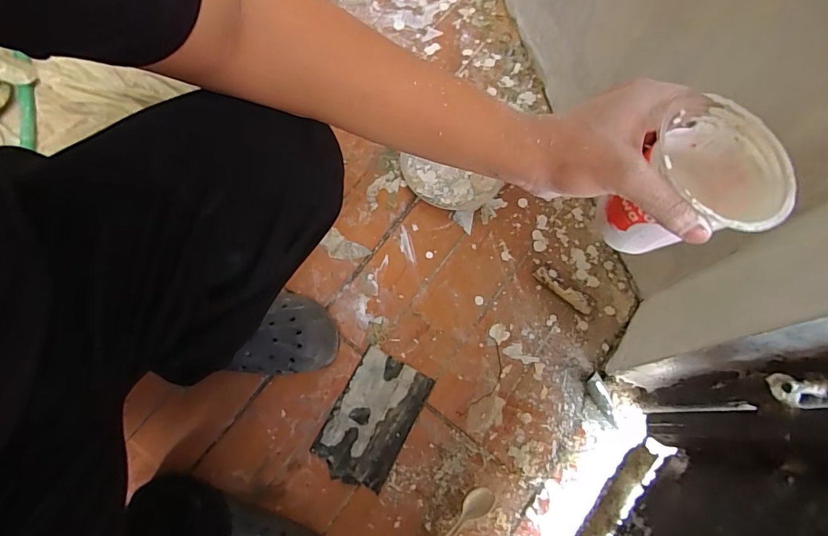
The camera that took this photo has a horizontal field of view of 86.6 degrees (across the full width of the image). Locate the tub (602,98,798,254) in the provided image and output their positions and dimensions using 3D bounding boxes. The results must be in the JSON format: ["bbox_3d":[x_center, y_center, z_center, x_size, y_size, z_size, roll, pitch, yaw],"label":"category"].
[{"bbox_3d":[0.197,-0.054,0.315,0.086,0.096,0.085,0,73,-1],"label":"tub"}]

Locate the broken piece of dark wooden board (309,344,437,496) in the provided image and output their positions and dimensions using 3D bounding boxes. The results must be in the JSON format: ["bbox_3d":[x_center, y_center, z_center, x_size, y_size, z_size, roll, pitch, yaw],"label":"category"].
[{"bbox_3d":[-0.060,0.219,0.639,0.110,0.004,0.178,28,74,8],"label":"broken piece of dark wooden board"}]

